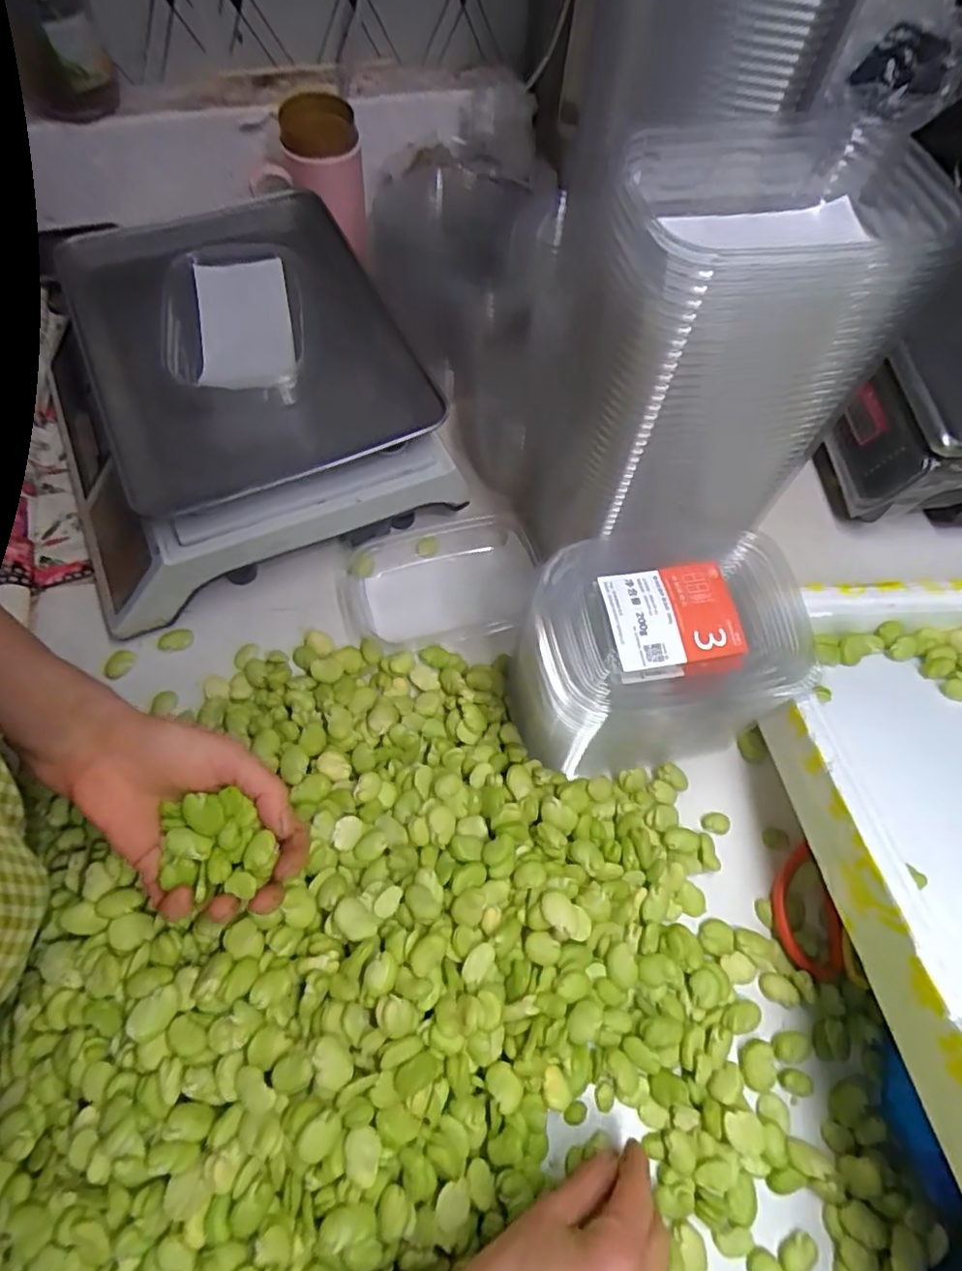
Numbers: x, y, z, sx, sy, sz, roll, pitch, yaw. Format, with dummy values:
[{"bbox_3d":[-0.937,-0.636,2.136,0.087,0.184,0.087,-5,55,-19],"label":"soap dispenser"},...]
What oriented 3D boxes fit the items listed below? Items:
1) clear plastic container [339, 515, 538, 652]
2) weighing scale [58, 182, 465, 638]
[{"bbox_3d":[-0.036,-0.043,0.548,0.170,0.046,0.116,-15,66,-9],"label":"clear plastic container"},{"bbox_3d":[-0.223,-0.210,0.528,0.294,0.130,0.330,-24,68,-13],"label":"weighing scale"}]

